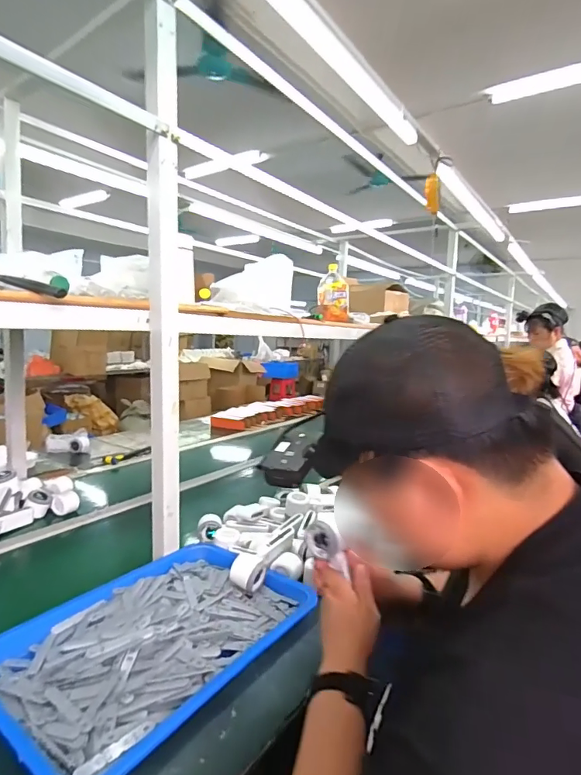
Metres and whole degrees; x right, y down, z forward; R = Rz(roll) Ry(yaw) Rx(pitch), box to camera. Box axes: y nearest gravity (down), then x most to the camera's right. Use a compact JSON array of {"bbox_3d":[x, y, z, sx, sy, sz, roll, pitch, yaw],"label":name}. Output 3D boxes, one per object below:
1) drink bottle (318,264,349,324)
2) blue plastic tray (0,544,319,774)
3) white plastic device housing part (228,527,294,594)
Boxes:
[{"bbox_3d":[0.154,-0.331,1.585,0.106,0.184,0.070,2,7,-4],"label":"drink bottle"},{"bbox_3d":[-0.221,0.395,0.720,0.355,0.049,0.453,8,9,36],"label":"blue plastic tray"},{"bbox_3d":[-0.053,0.343,0.895,0.044,0.054,0.166,8,21,36],"label":"white plastic device housing part"}]

